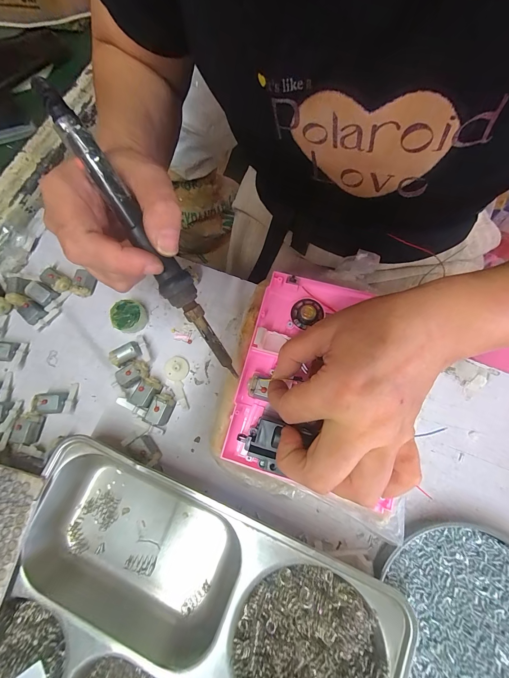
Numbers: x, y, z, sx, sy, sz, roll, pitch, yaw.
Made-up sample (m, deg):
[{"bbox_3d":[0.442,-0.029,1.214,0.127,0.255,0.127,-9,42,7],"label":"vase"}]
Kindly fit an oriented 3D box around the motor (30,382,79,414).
[{"bbox_3d":[-0.191,0.057,0.273,0.034,0.015,0.029,-2,73,2],"label":"motor"}]

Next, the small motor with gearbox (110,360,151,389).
[{"bbox_3d":[-0.121,0.035,0.276,0.037,0.017,0.021,-28,74,-6],"label":"small motor with gearbox"}]

